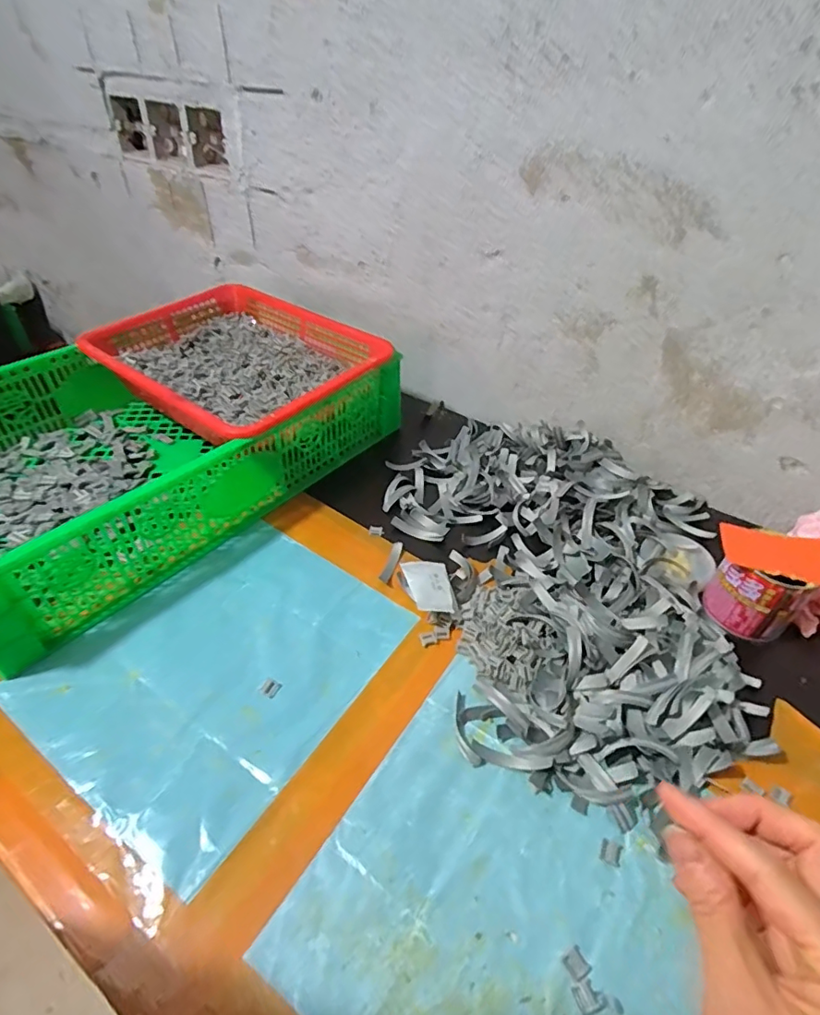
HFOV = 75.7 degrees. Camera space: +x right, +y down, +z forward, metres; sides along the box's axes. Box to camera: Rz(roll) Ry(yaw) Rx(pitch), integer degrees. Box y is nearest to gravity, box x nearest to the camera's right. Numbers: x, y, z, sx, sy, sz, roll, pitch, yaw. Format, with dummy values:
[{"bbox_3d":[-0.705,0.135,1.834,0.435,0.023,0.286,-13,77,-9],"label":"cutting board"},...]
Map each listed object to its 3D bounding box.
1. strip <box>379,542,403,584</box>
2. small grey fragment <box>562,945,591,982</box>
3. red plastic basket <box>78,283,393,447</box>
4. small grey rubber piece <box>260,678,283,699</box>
[{"bbox_3d":[-0.016,0.050,0.490,0.010,0.004,0.049,14,44,13],"label":"strip"},{"bbox_3d":[0.090,0.245,0.283,0.012,0.004,0.012,-21,47,-24],"label":"small grey fragment"},{"bbox_3d":[-0.188,-0.167,0.616,0.295,0.069,0.252,28,47,27],"label":"red plastic basket"},{"bbox_3d":[-0.104,0.135,0.393,0.013,0.004,0.012,23,46,21],"label":"small grey rubber piece"}]

